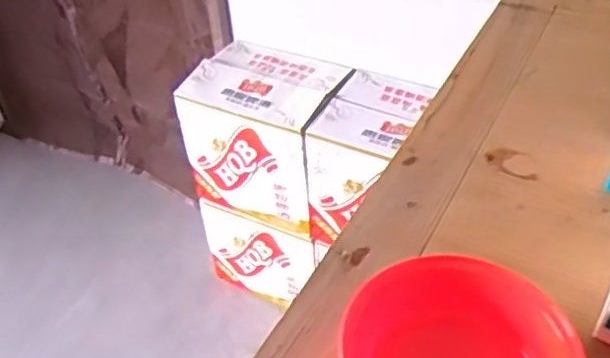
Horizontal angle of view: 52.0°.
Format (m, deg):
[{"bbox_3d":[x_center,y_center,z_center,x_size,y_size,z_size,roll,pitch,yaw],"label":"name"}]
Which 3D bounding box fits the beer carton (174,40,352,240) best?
[{"bbox_3d":[-0.079,-0.099,1.371,0.305,0.294,0.229,19,48,22],"label":"beer carton"}]

